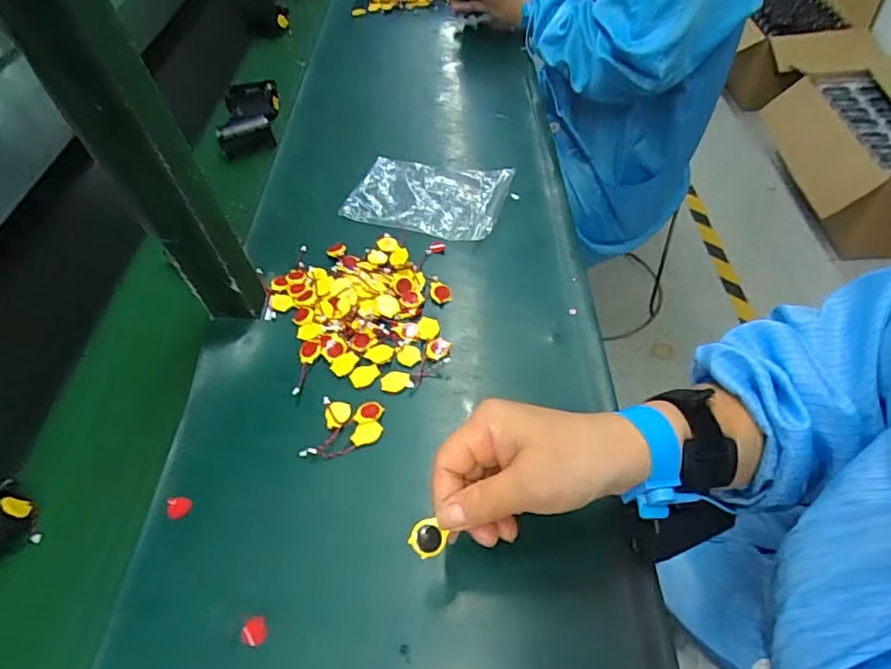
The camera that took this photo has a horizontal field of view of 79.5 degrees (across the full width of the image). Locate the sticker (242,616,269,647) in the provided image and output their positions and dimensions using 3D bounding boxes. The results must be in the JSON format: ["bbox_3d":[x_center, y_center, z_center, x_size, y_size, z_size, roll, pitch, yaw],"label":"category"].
[{"bbox_3d":[-0.122,0.190,0.343,0.016,0.004,0.017,1,53,-2],"label":"sticker"}]

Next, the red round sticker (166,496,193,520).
[{"bbox_3d":[-0.197,0.126,0.393,0.020,0.004,0.017,9,52,11],"label":"red round sticker"}]

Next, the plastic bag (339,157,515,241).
[{"bbox_3d":[-0.021,-0.162,0.608,0.183,0.021,0.121,17,54,17],"label":"plastic bag"}]

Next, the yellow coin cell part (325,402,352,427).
[{"bbox_3d":[-0.087,0.064,0.434,0.021,0.004,0.023,-2,51,2],"label":"yellow coin cell part"}]

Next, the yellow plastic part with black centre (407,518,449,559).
[{"bbox_3d":[-0.011,0.118,0.311,0.019,0.006,0.019,-36,80,-12],"label":"yellow plastic part with black centre"}]

